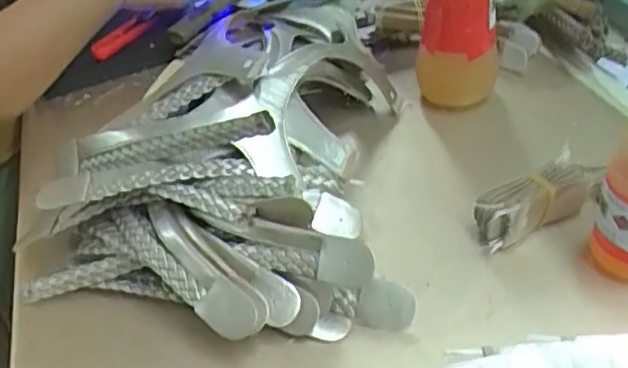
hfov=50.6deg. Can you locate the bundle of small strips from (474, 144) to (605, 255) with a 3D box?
[{"bbox_3d":[0.150,0.010,0.439,0.096,0.038,0.026,-24,43,-18],"label":"bundle of small strips"}]

